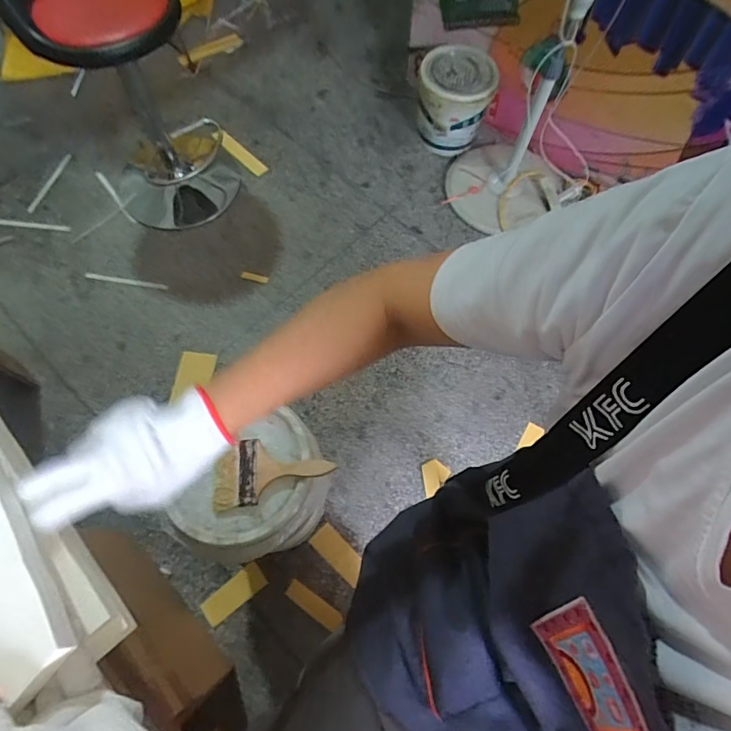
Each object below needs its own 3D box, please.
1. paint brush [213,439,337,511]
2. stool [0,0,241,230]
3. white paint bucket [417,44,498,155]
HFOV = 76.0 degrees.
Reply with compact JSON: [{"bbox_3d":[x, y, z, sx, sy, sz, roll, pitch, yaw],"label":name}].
[{"bbox_3d":[-0.148,0.163,0.747,0.187,0.011,0.100,-9,67,-5],"label":"paint brush"},{"bbox_3d":[-0.639,-0.736,1.352,0.368,0.718,0.382,-27,70,-12],"label":"stool"},{"bbox_3d":[0.295,-0.904,1.569,0.227,0.255,0.242,0,67,-1],"label":"white paint bucket"}]

